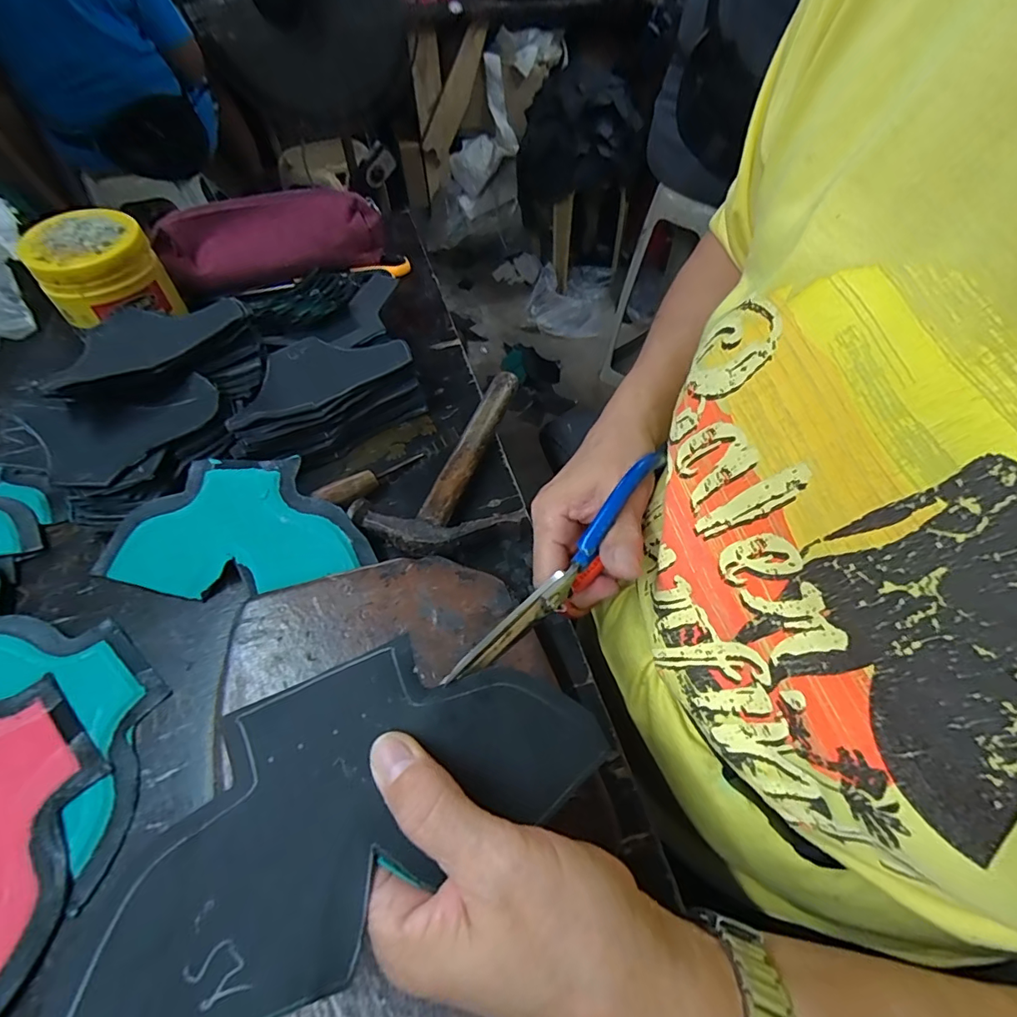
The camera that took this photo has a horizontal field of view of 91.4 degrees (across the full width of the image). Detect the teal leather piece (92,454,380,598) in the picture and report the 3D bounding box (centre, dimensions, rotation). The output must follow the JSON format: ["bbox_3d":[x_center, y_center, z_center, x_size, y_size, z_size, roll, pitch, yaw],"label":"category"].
[{"bbox_3d":[-0.183,0.011,0.331,0.178,0.009,0.088,-1,78,2],"label":"teal leather piece"}]

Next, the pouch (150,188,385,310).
[{"bbox_3d":[-0.250,-0.288,0.530,0.227,0.069,0.049,-17,53,-10],"label":"pouch"}]

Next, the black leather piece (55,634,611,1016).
[{"bbox_3d":[-0.053,0.099,0.176,0.173,0.008,0.085,-20,64,-21],"label":"black leather piece"}]

